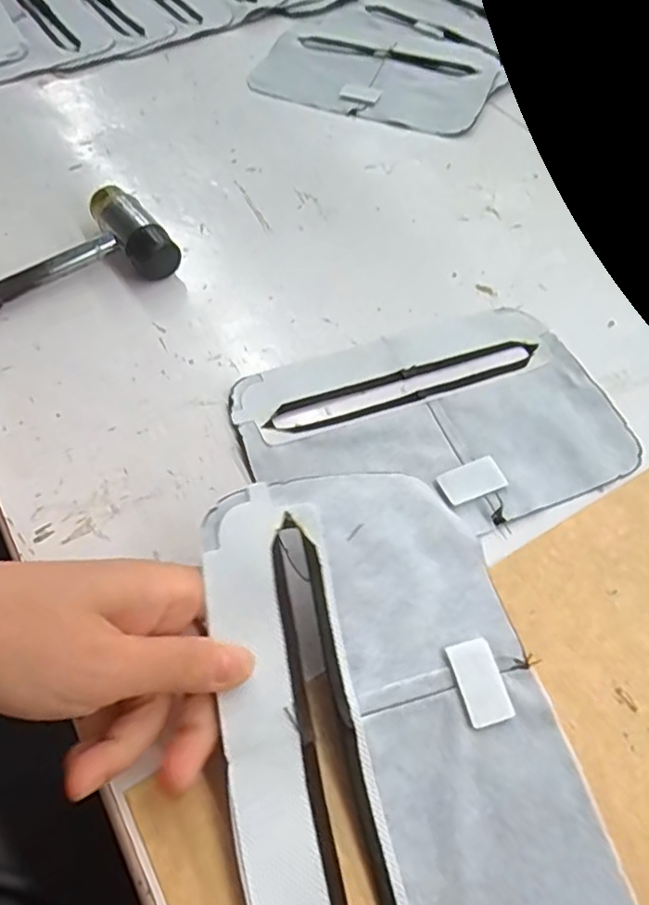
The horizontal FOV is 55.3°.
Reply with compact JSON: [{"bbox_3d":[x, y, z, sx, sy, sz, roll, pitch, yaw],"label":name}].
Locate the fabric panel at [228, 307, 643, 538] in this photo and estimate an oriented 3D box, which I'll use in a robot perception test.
[{"bbox_3d":[0.058,-0.016,0.330,0.193,0.005,0.130,-20,60,-14],"label":"fabric panel"}]

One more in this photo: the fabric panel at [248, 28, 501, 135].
[{"bbox_3d":[0.039,-0.316,0.524,0.192,0.006,0.114,19,62,13],"label":"fabric panel"}]

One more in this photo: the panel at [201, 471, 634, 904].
[{"bbox_3d":[0.028,0.101,0.237,0.128,0.019,0.192,-6,68,-20],"label":"panel"}]

